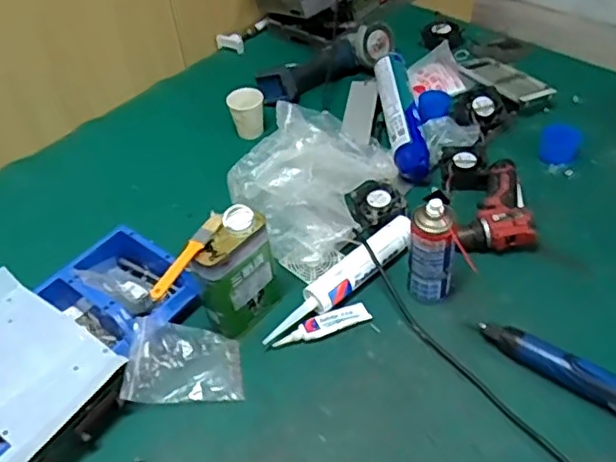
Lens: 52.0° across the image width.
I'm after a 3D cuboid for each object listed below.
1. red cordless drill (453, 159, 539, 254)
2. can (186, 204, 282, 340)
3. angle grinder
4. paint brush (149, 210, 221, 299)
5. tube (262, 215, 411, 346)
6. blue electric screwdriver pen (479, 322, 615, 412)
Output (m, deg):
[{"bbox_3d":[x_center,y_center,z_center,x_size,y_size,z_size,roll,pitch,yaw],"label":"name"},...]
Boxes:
[{"bbox_3d":[0.308,-0.044,1.075,0.132,0.053,0.178,-4,46,3],"label":"red cordless drill"},{"bbox_3d":[-0.102,0.057,0.922,0.059,0.165,0.123,33,57,31],"label":"can"},{"bbox_3d":[0.040,-0.359,1.375,0.327,0.096,0.105,-28,50,-19],"label":"angle grinder"},{"bbox_3d":[-0.162,0.033,0.845,0.023,0.018,0.150,19,51,22],"label":"paint brush"},{"bbox_3d":[0.055,0.076,0.989,0.305,0.041,0.056,-37,53,-26],"label":"tube"},{"bbox_3d":[0.352,0.189,0.852,0.261,0.038,0.038,26,54,27],"label":"blue electric screwdriver pen"}]

